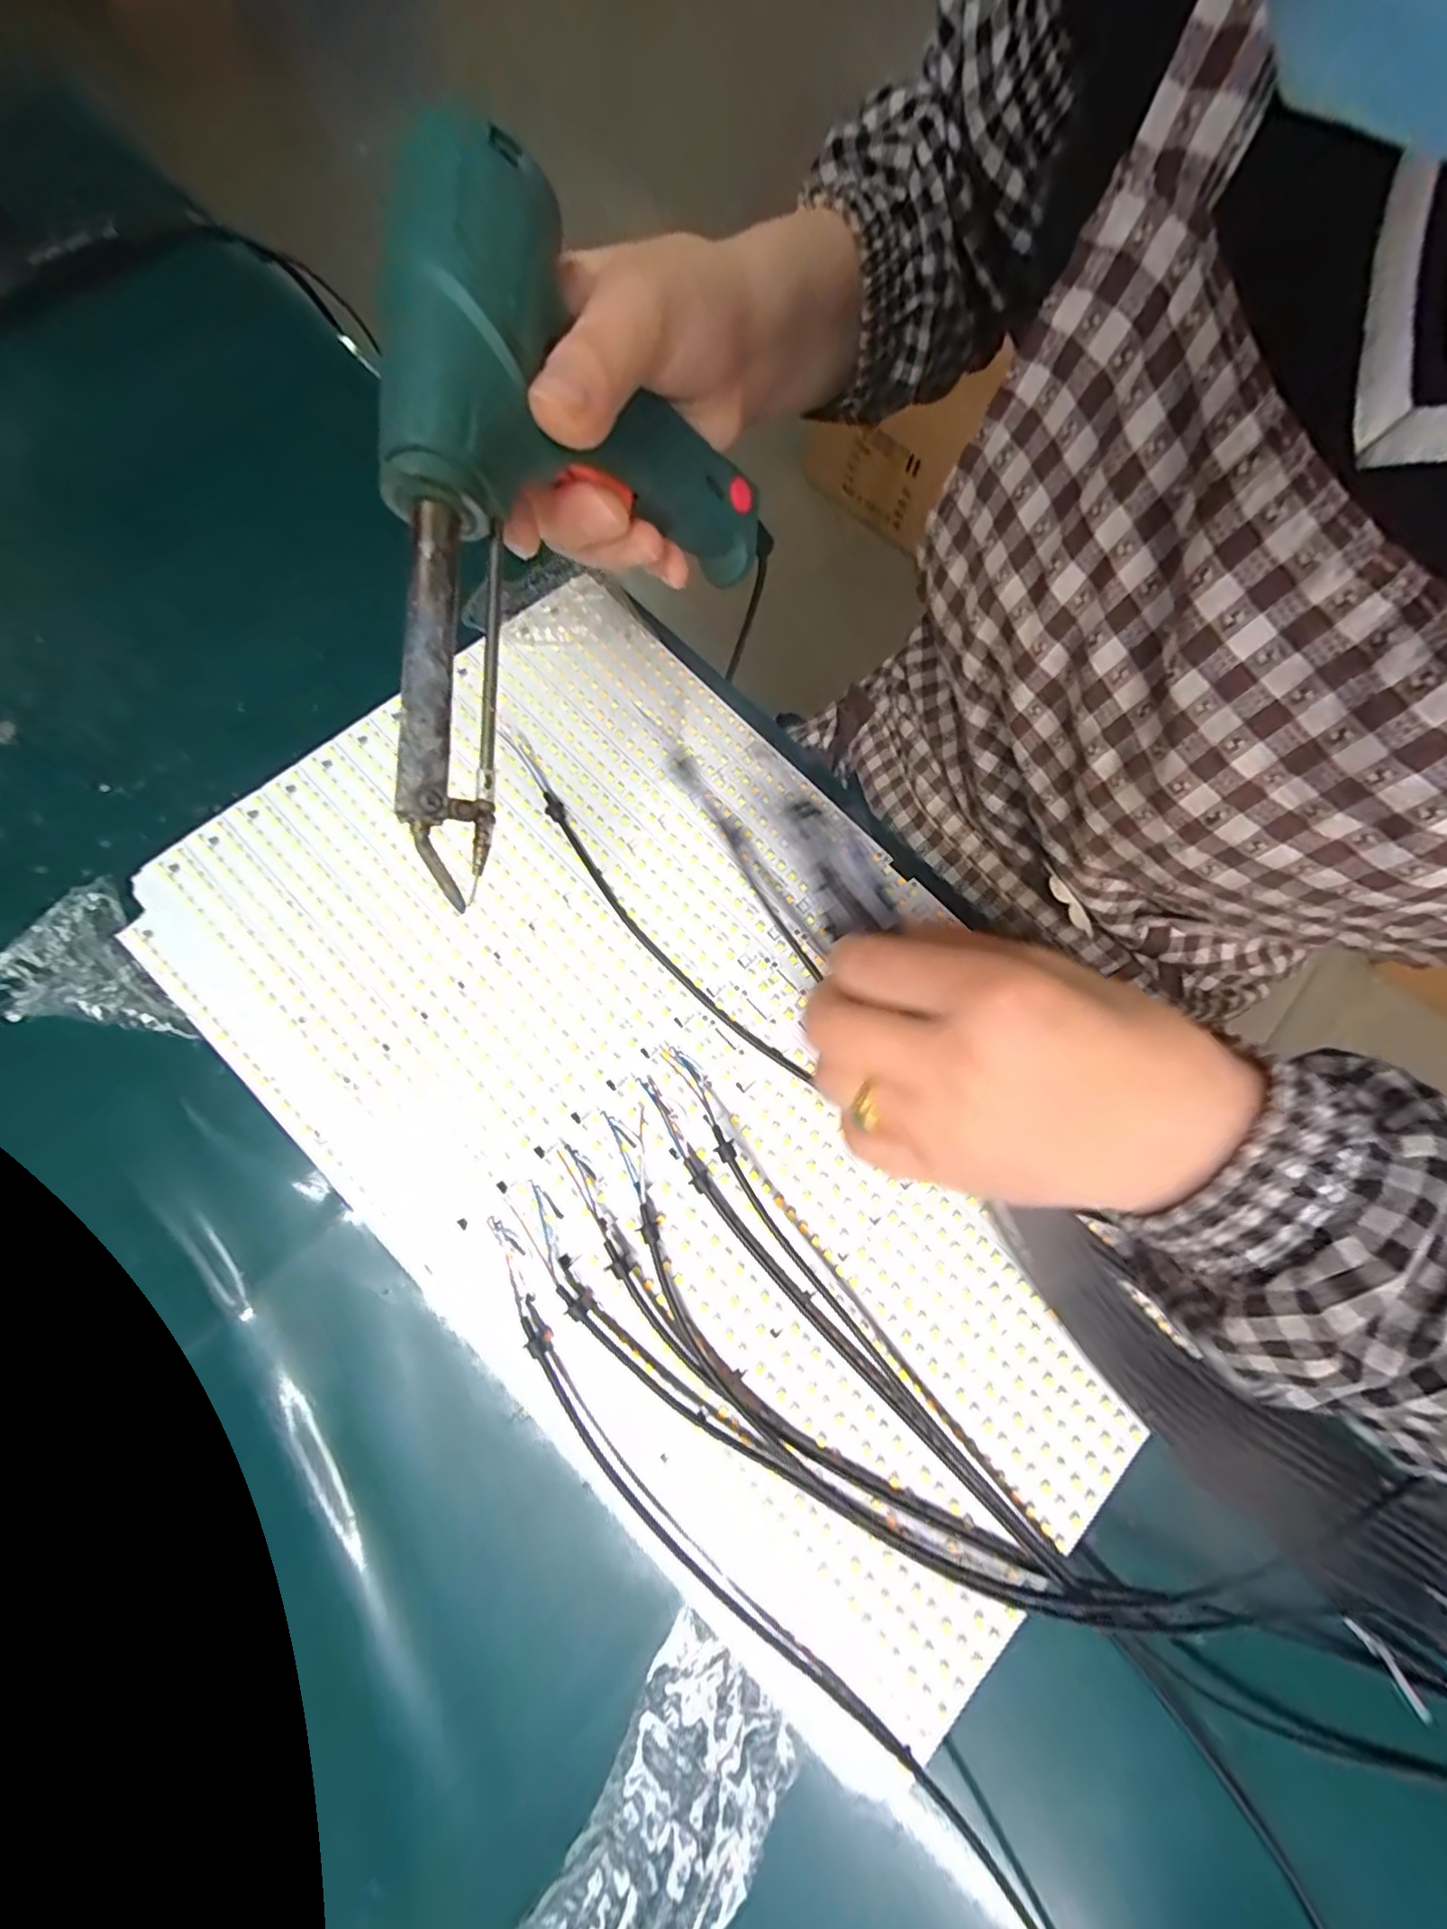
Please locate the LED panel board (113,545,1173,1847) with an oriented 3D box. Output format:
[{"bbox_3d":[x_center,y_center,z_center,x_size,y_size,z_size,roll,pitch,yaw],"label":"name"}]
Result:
[{"bbox_3d":[-0.017,0.041,0.246,0.254,0.024,0.405,-42,80,-14],"label":"LED panel board"}]

